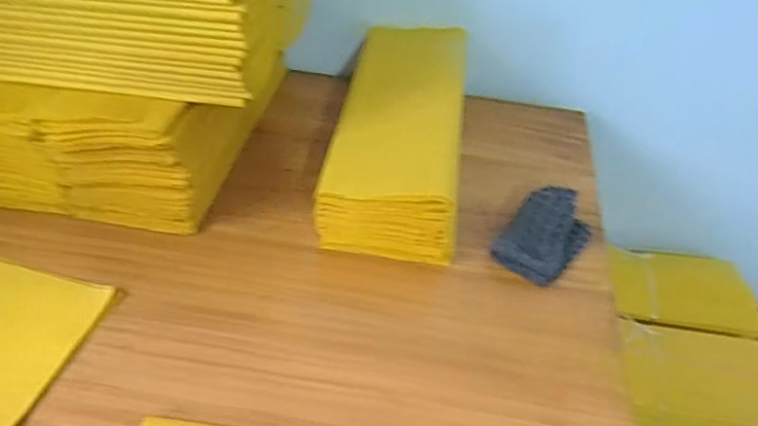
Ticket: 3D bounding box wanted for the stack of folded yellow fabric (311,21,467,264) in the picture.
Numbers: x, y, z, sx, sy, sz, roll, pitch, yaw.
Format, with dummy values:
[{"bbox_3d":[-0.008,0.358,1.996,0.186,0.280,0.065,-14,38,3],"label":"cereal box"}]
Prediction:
[{"bbox_3d":[0.028,-0.096,0.642,0.135,0.101,0.332,8,44,3],"label":"stack of folded yellow fabric"}]

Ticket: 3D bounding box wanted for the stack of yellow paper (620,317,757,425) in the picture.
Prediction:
[{"bbox_3d":[0.405,0.223,0.720,0.199,0.081,0.148,8,66,14],"label":"stack of yellow paper"}]

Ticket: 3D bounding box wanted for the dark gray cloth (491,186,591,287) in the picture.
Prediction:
[{"bbox_3d":[0.164,0.018,0.568,0.070,0.029,0.105,33,51,26],"label":"dark gray cloth"}]

